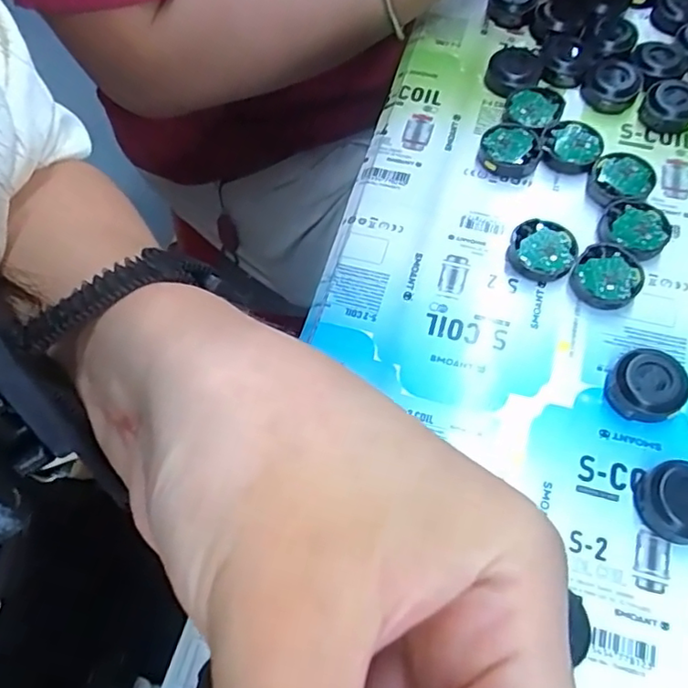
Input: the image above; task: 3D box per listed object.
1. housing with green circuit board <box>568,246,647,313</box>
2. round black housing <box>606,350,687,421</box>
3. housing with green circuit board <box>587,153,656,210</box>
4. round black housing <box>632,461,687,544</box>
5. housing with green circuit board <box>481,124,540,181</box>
[{"bbox_3d":[0.121,-0.030,0.276,0.030,0.011,0.029,-1,62,3],"label":"housing with green circuit board"},{"bbox_3d":[0.127,0.018,0.250,0.028,0.015,0.028,-1,62,3],"label":"round black housing"},{"bbox_3d":[0.138,-0.081,0.302,0.031,0.011,0.028,-10,62,-2],"label":"housing with green circuit board"},{"bbox_3d":[0.129,0.059,0.227,0.029,0.016,0.029,-1,62,3],"label":"round black housing"},{"bbox_3d":[0.087,-0.101,0.315,0.028,0.011,0.028,3,62,5],"label":"housing with green circuit board"}]

